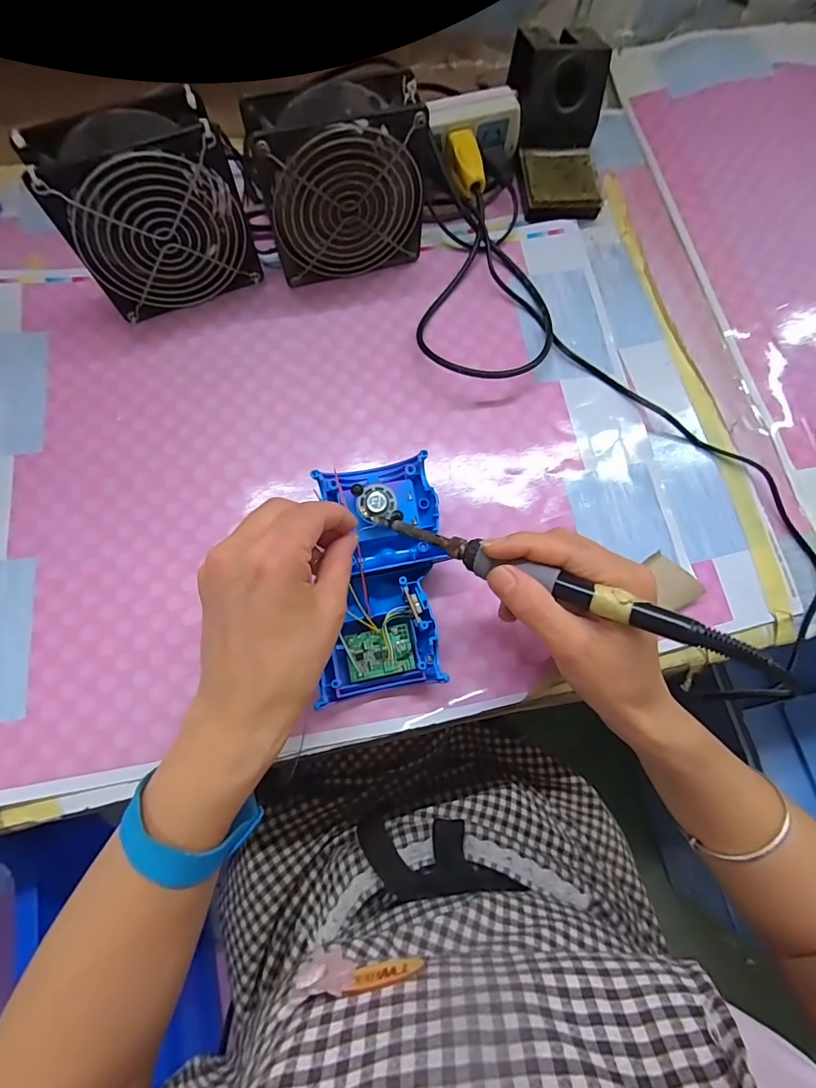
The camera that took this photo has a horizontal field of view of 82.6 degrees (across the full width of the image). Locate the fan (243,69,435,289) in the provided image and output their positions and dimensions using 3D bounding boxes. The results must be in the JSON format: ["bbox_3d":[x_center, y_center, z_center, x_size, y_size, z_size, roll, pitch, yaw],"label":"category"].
[{"bbox_3d":[-0.049,-0.268,0.352,0.121,0.118,0.043,-12,77,-5],"label":"fan"}]

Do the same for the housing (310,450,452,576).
[{"bbox_3d":[-0.016,-0.020,0.323,0.079,0.033,0.076,-14,77,-5],"label":"housing"}]

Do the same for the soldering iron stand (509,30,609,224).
[{"bbox_3d":[0.135,-0.364,0.410,0.075,0.067,0.131,-3,76,-2],"label":"soldering iron stand"}]

